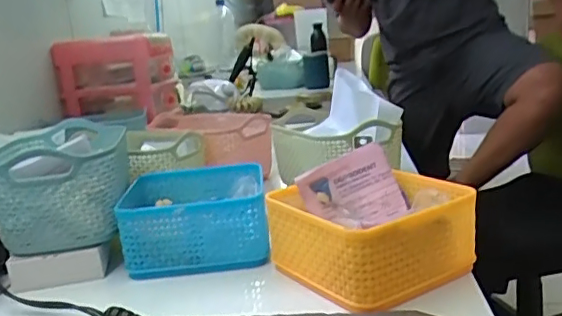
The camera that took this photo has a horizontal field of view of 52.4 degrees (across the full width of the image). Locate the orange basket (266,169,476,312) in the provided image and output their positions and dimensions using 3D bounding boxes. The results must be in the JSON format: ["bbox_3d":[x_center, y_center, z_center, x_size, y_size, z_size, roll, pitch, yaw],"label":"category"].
[{"bbox_3d":[0.073,0.060,0.475,0.129,0.065,0.131,-14,16,-32],"label":"orange basket"}]

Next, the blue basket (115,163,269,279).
[{"bbox_3d":[-0.081,0.054,0.554,0.133,0.058,0.133,-6,13,-2],"label":"blue basket"}]

